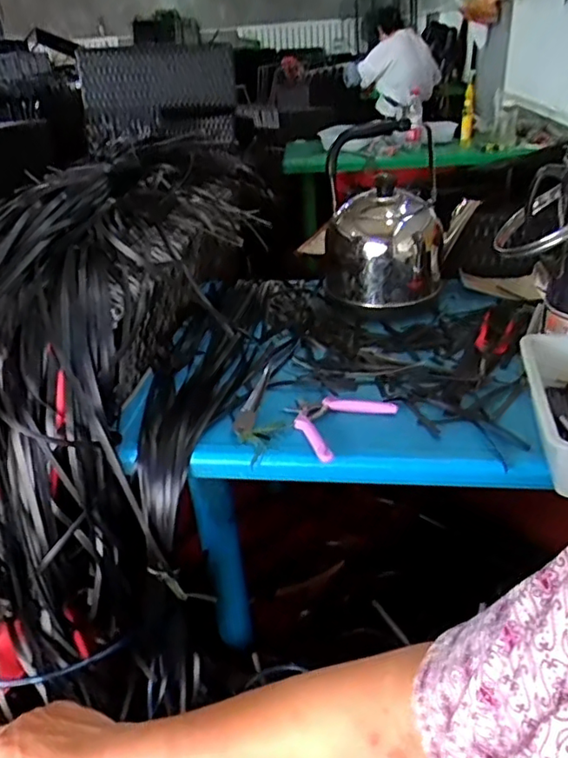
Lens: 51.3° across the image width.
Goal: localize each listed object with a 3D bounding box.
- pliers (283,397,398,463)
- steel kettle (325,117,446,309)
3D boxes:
[{"bbox_3d":[0.054,0.049,0.773,0.127,0.017,0.136,23,39,38],"label":"pliers"},{"bbox_3d":[0.177,-0.273,1.011,0.200,0.271,0.162,4,30,11],"label":"steel kettle"}]

